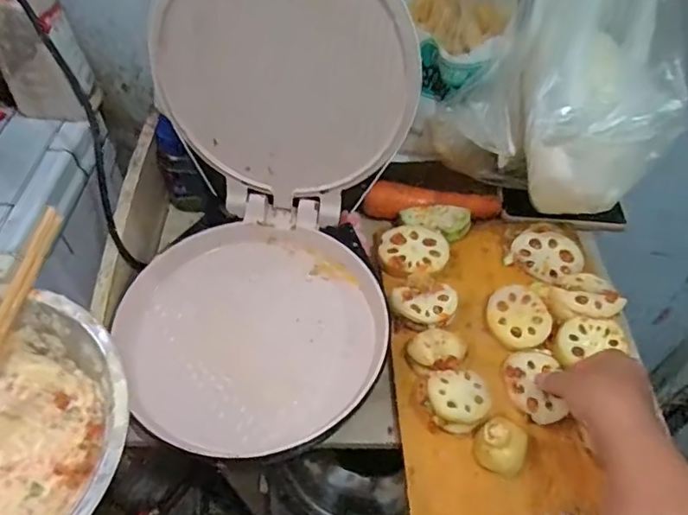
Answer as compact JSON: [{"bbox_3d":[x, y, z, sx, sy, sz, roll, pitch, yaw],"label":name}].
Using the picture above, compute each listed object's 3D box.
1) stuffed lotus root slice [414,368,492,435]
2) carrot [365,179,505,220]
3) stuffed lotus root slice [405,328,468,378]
[{"bbox_3d":[0.108,0.141,0.533,0.067,0.035,0.060,-35,59,-28],"label":"stuffed lotus root slice"},{"bbox_3d":[0.117,-0.075,0.709,0.180,0.034,0.040,0,49,-2],"label":"carrot"},{"bbox_3d":[0.095,0.100,0.562,0.056,0.036,0.047,-16,52,-15],"label":"stuffed lotus root slice"}]

